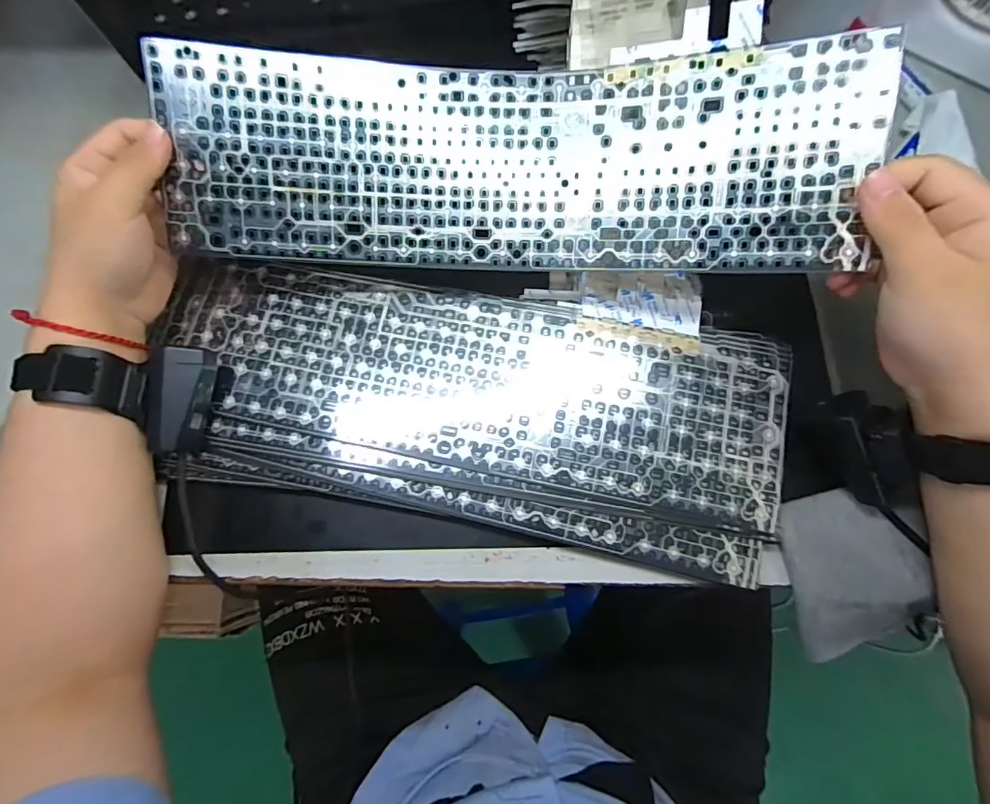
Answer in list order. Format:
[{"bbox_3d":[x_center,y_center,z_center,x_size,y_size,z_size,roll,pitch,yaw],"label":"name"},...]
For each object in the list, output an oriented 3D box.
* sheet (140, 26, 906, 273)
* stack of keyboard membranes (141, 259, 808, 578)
[{"bbox_3d":[-0.002,-0.138,0.298,0.419,0.042,0.135,4,99,7],"label":"sheet"},{"bbox_3d":[-0.021,-0.012,0.351,0.430,0.028,0.188,10,75,4],"label":"stack of keyboard membranes"}]

